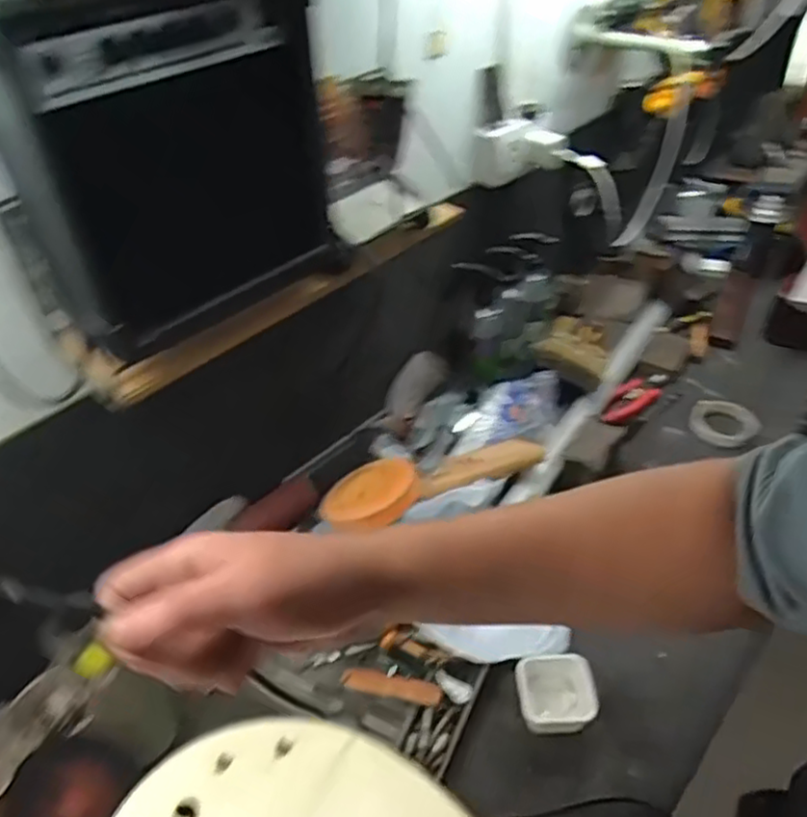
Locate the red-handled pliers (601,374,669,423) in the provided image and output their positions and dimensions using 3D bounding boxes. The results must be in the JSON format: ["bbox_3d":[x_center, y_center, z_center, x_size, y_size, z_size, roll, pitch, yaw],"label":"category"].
[{"bbox_3d":[0.374,-0.022,1.086,0.148,0.030,0.048,-32,49,-28],"label":"red-handled pliers"}]

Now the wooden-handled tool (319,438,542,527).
[{"bbox_3d":[0.039,0.087,0.899,0.309,0.064,0.105,-23,45,-21],"label":"wooden-handled tool"}]

